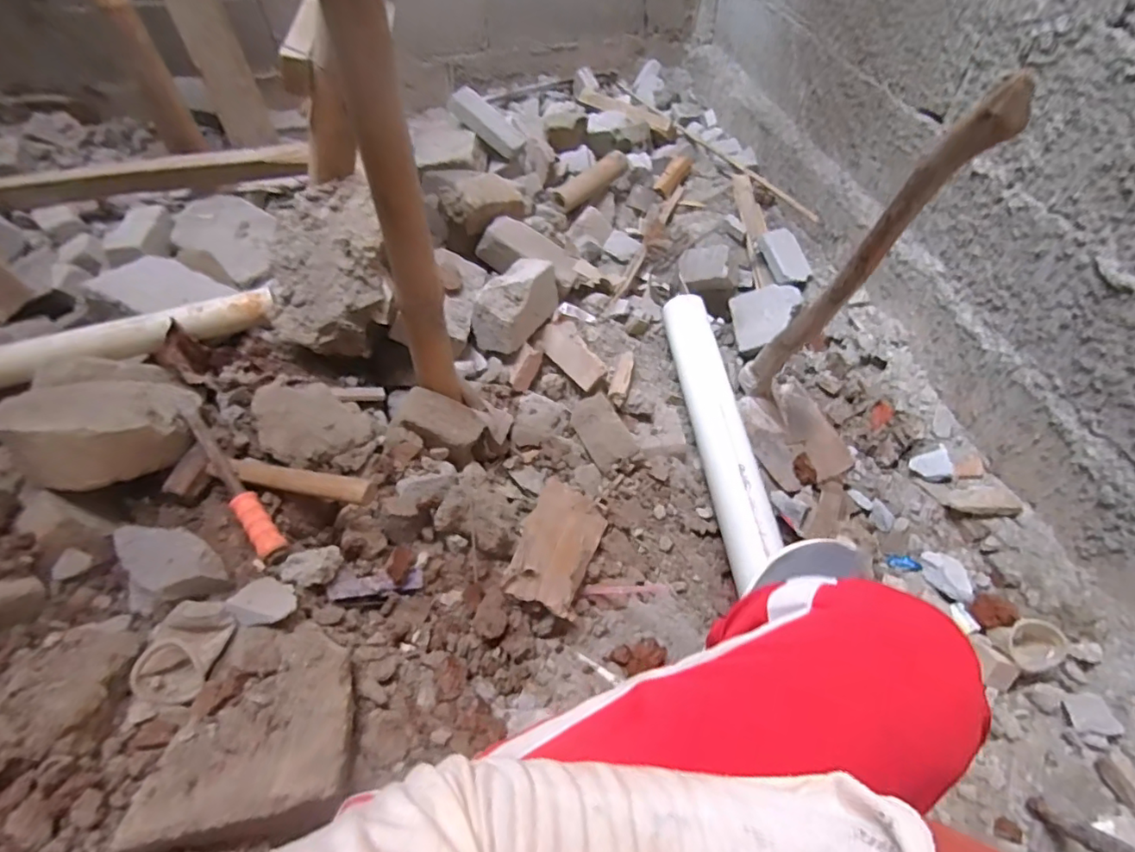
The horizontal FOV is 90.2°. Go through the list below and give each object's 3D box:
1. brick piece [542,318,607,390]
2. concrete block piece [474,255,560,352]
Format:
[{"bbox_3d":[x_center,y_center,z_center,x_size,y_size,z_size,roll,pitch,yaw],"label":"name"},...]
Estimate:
[{"bbox_3d":[0.012,-0.134,1.088,0.072,0.038,0.159,-39,64,1],"label":"brick piece"},{"bbox_3d":[-0.092,-0.227,1.051,0.094,0.099,0.205,16,54,13],"label":"concrete block piece"}]

